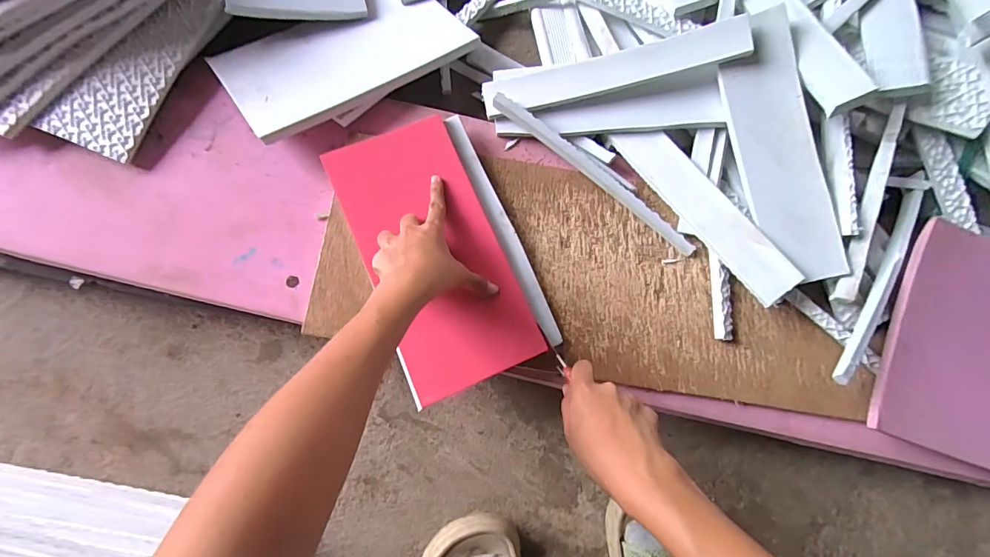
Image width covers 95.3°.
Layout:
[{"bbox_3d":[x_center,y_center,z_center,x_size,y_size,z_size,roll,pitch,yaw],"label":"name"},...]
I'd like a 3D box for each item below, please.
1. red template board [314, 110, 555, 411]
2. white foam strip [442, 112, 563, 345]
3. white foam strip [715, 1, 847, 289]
[{"bbox_3d":[-0.062,-0.028,0.453,0.133,0.013,0.271,-22,79,-15],"label":"red template board"},{"bbox_3d":[0.008,-0.054,0.479,0.022,0.021,0.263,-23,82,-5],"label":"white foam strip"},{"bbox_3d":[0.284,-0.129,0.453,0.073,0.007,0.263,-15,89,15],"label":"white foam strip"}]

